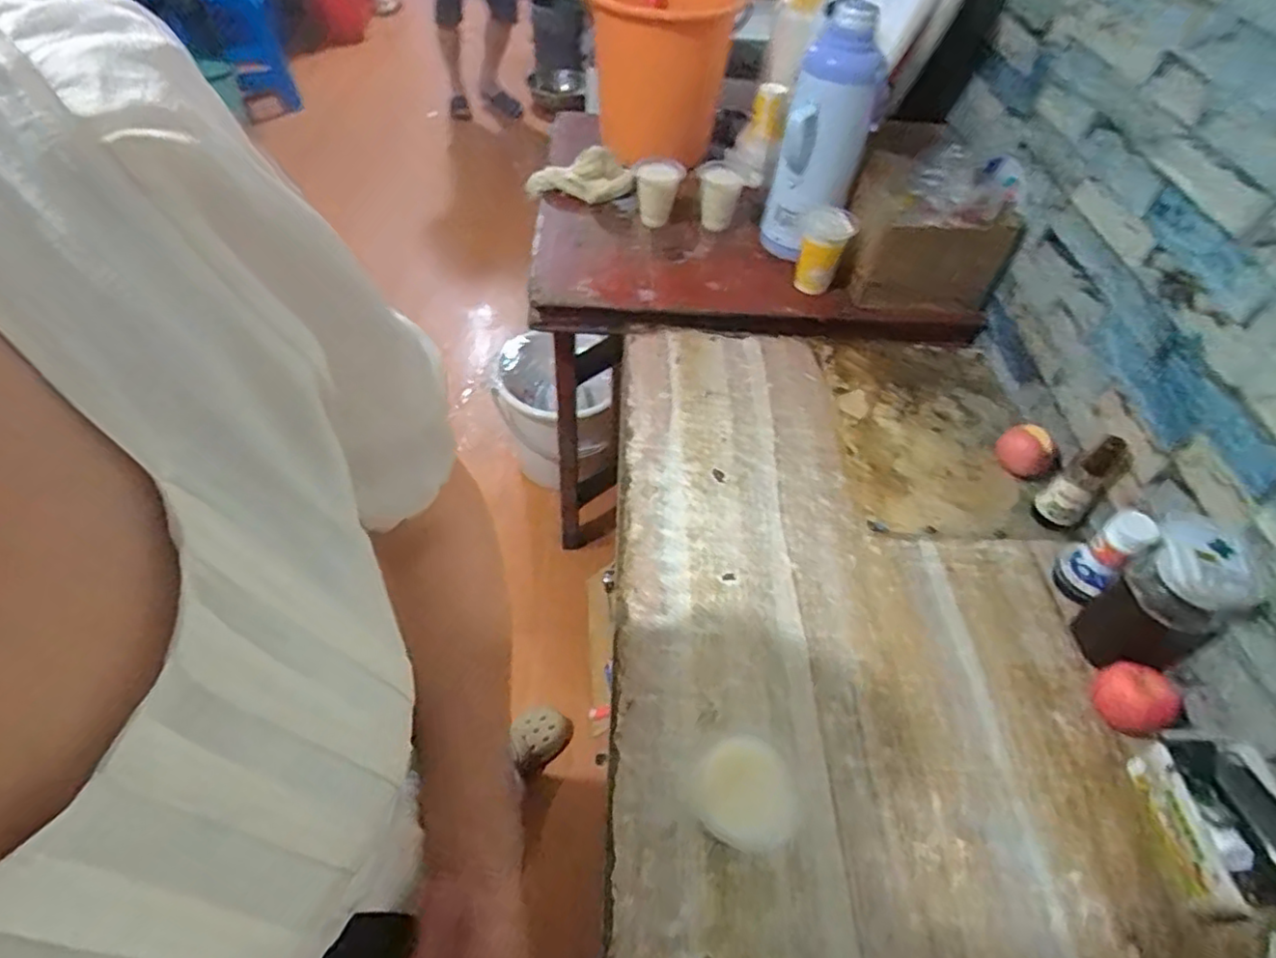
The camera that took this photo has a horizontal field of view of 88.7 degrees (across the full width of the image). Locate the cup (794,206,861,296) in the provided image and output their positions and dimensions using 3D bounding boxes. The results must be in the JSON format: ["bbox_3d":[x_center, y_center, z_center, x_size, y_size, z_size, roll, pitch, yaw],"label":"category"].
[{"bbox_3d":[0.294,-0.362,1.041,0.079,0.118,0.086,3,49,-3],"label":"cup"}]

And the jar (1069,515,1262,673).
[{"bbox_3d":[0.522,0.120,0.650,0.093,0.176,0.098,3,49,-3],"label":"jar"}]

